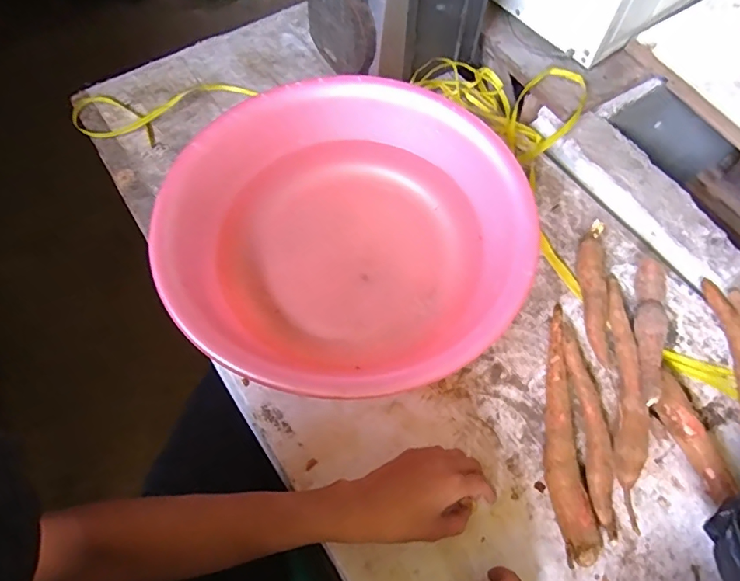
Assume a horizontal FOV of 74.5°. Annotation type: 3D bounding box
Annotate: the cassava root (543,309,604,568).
[{"bbox_3d":[0.210,0.142,0.536,0.048,0.043,0.277,2,66,2],"label":"cassava root"}]

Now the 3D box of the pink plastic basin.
[{"bbox_3d":[-0.023,-0.072,0.598,0.404,0.140,0.398,1,62,-1],"label":"pink plastic basin"}]

